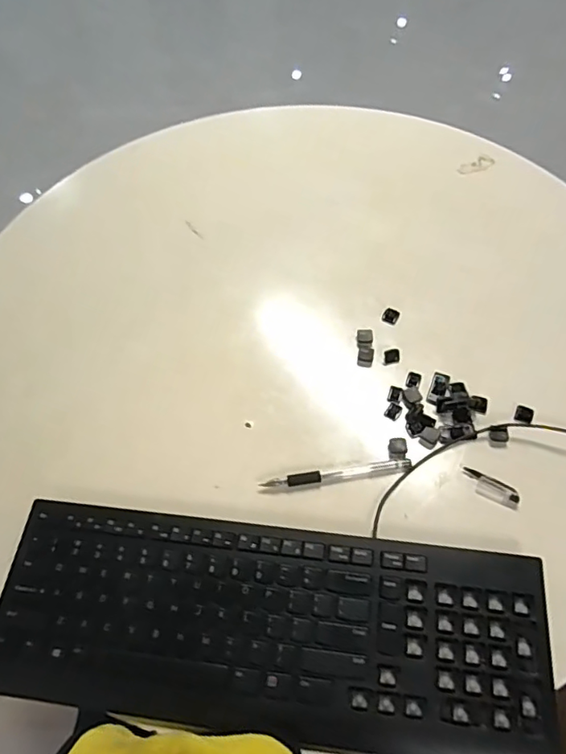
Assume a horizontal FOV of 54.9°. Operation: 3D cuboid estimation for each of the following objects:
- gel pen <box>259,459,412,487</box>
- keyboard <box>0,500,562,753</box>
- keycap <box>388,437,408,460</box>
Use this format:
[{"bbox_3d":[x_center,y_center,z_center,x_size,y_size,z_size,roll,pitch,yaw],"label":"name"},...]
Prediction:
[{"bbox_3d":[0.049,0.086,0.485,0.132,0.006,0.010,-7,57,-2],"label":"gel pen"},{"bbox_3d":[-0.013,0.185,0.411,0.411,0.017,0.143,6,56,4],"label":"keyboard"},{"bbox_3d":[0.105,0.064,0.495,0.018,0.009,0.021,0,56,0],"label":"keycap"}]

